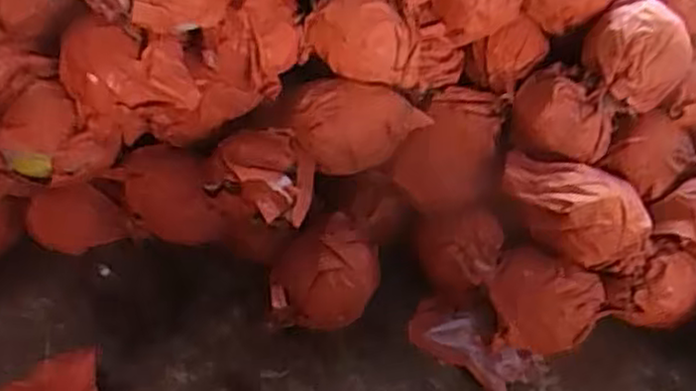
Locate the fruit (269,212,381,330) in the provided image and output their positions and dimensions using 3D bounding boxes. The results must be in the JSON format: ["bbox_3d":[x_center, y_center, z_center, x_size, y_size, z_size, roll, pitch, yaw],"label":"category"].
[{"bbox_3d":[-0.023,0.071,0.644,0.090,0.095,0.084,-2,44,-7],"label":"fruit"}]

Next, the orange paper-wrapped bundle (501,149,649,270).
[{"bbox_3d":[0.192,0.009,0.634,0.127,0.057,0.073,16,44,11],"label":"orange paper-wrapped bundle"}]

